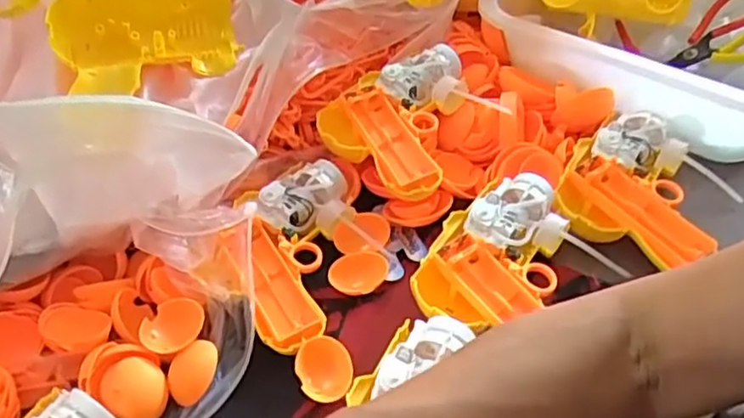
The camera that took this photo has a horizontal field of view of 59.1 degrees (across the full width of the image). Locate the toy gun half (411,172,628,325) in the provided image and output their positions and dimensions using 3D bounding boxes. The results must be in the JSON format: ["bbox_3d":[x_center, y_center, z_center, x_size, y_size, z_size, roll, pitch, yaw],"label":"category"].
[{"bbox_3d":[0.095,0.038,0.467,0.099,0.042,0.135,33,56,30],"label":"toy gun half"}]

